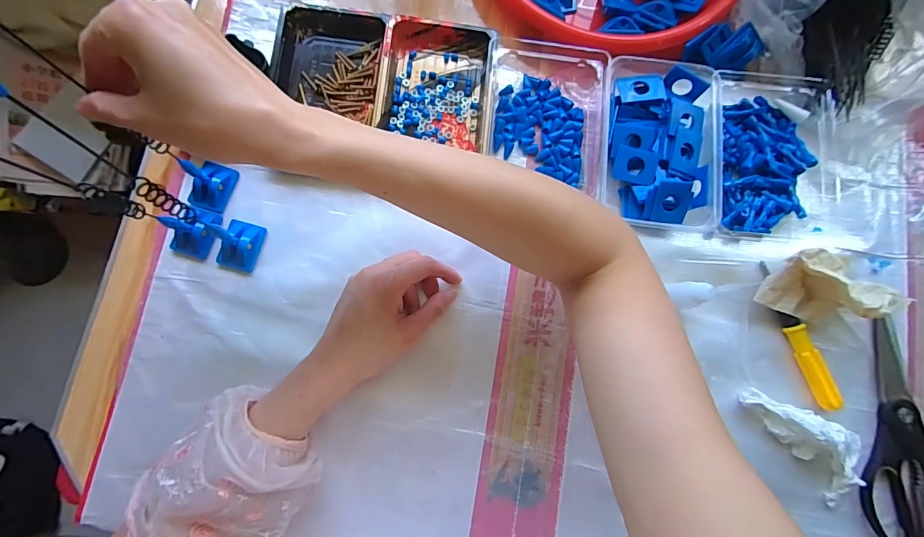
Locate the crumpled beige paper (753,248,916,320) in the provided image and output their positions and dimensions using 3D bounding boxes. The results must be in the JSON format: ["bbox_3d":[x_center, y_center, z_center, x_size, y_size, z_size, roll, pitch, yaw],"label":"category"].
[{"bbox_3d":[0.335,0.014,0.382,0.118,0.053,0.065,-4,82,-4],"label":"crumpled beige paper"}]

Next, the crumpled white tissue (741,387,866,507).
[{"bbox_3d":[0.303,0.160,0.371,0.117,0.028,0.065,24,82,-3],"label":"crumpled white tissue"}]

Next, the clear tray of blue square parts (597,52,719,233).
[{"bbox_3d":[0.187,-0.119,0.405,0.105,0.030,0.161,6,84,-6],"label":"clear tray of blue square parts"}]

